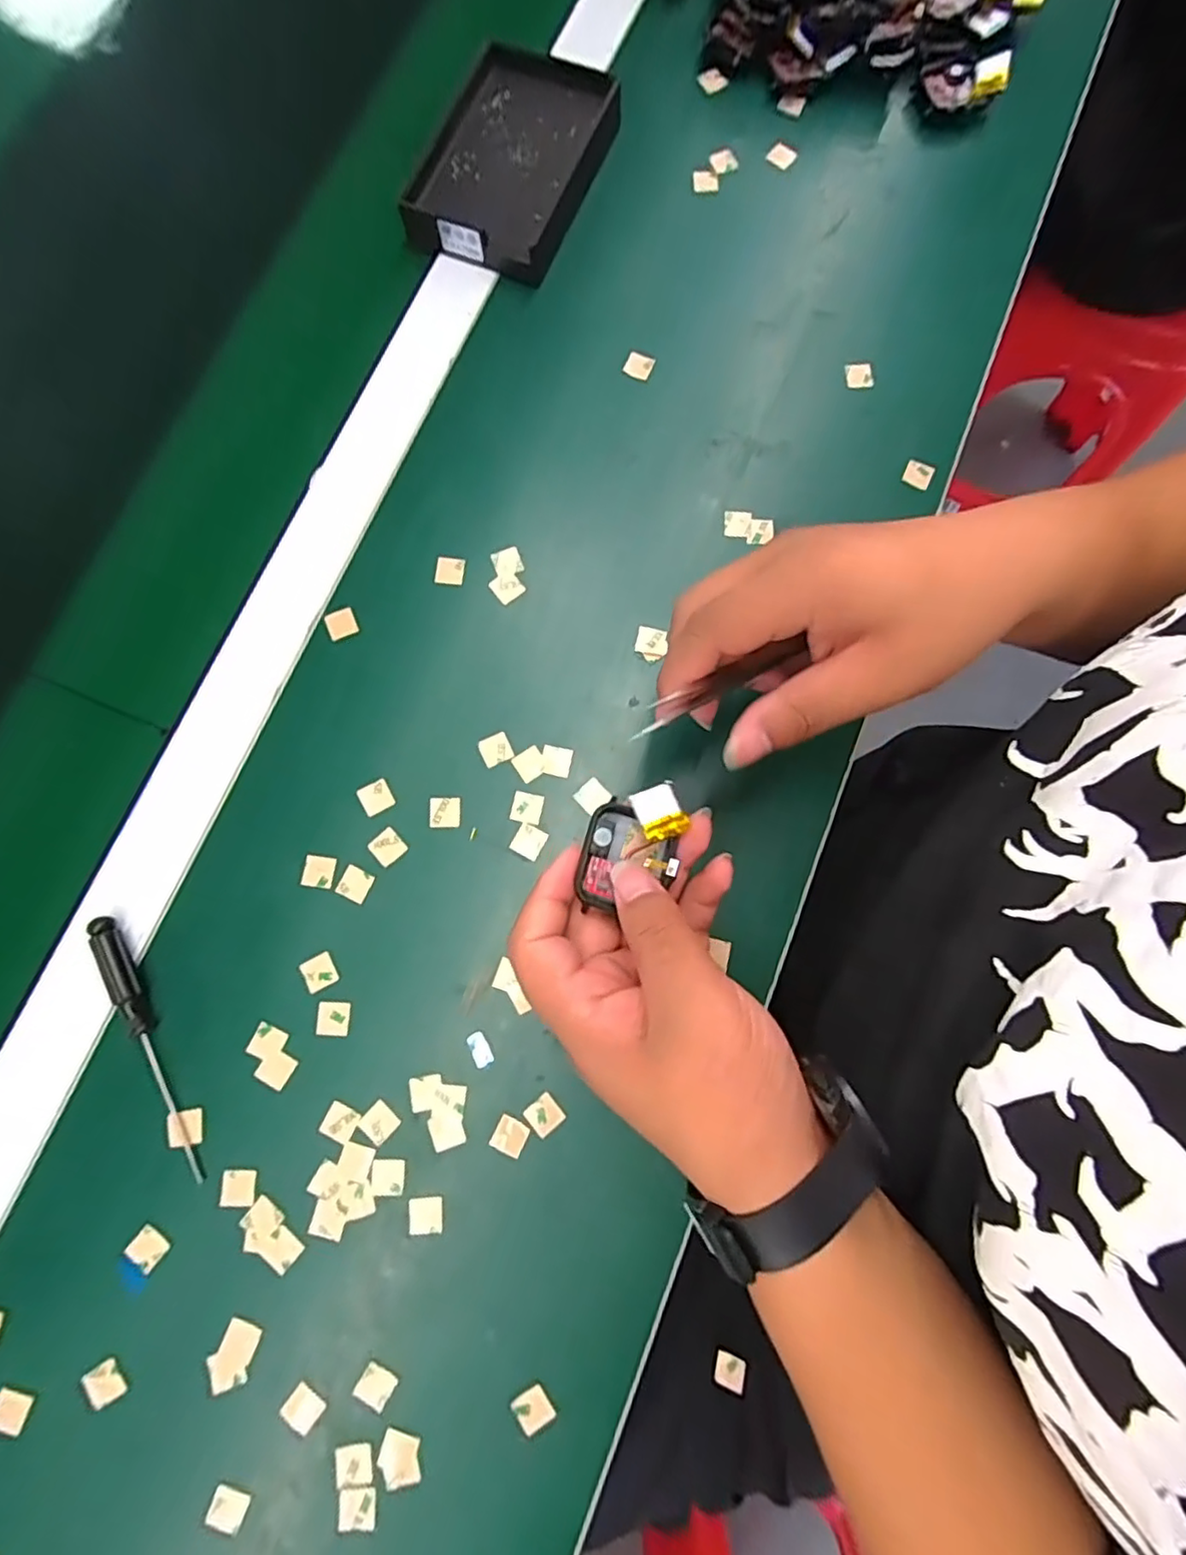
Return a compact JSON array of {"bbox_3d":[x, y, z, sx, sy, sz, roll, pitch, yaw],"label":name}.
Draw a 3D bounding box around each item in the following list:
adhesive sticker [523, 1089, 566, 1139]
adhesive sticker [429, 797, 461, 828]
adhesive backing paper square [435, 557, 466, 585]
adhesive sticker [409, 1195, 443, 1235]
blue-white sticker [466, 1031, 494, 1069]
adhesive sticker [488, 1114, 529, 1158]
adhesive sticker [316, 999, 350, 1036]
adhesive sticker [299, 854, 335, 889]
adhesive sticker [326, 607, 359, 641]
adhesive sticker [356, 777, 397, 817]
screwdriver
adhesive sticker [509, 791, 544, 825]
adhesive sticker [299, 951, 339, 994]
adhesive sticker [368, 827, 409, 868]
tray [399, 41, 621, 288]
[{"bbox_3d":[-0.023,0.163,0.301,0.015,0.004,0.015,-39,75,-14],"label":"adhesive sticker"},{"bbox_3d":[-0.078,0.018,0.327,0.016,0.004,0.016,-2,80,-2],"label":"adhesive sticker"},{"bbox_3d":[-0.080,-0.116,0.350,0.016,0.004,0.016,7,81,-1],"label":"adhesive backing paper square"},{"bbox_3d":[-0.078,0.205,0.293,0.016,0.004,0.015,-3,73,-2],"label":"adhesive sticker"},{"bbox_3d":[-0.056,0.133,0.305,0.009,0.004,0.017,-28,80,-4],"label":"blue-white sticker"},{"bbox_3d":[-0.040,0.172,0.299,0.015,0.004,0.015,22,75,9],"label":"adhesive sticker"},{"bbox_3d":[-0.128,0.119,0.308,0.016,0.004,0.017,2,75,-2],"label":"adhesive sticker"},{"bbox_3d":[-0.141,0.048,0.321,0.016,0.004,0.016,10,77,-1],"label":"adhesive sticker"},{"bbox_3d":[-0.139,-0.085,0.343,0.017,0.004,0.015,-22,80,-3],"label":"adhesive sticker"},{"bbox_3d":[-0.114,0.010,0.328,0.017,0.004,0.017,-27,84,-8],"label":"adhesive sticker"},{"bbox_3d":[-0.213,0.128,0.298,0.011,0.017,0.130,-24,80,-4],"label":"screwdriver"},{"bbox_3d":[-0.035,0.016,0.328,0.016,0.004,0.016,12,79,-3],"label":"adhesive sticker"},{"bbox_3d":[-0.137,0.098,0.312,0.016,0.004,0.016,-25,79,-10],"label":"adhesive sticker"},{"bbox_3d":[-0.106,0.036,0.322,0.015,0.004,0.016,-42,82,-7],"label":"adhesive sticker"},{"bbox_3d":[-0.050,-0.381,0.388,0.095,0.027,0.138,24,81,5],"label":"tray"}]

